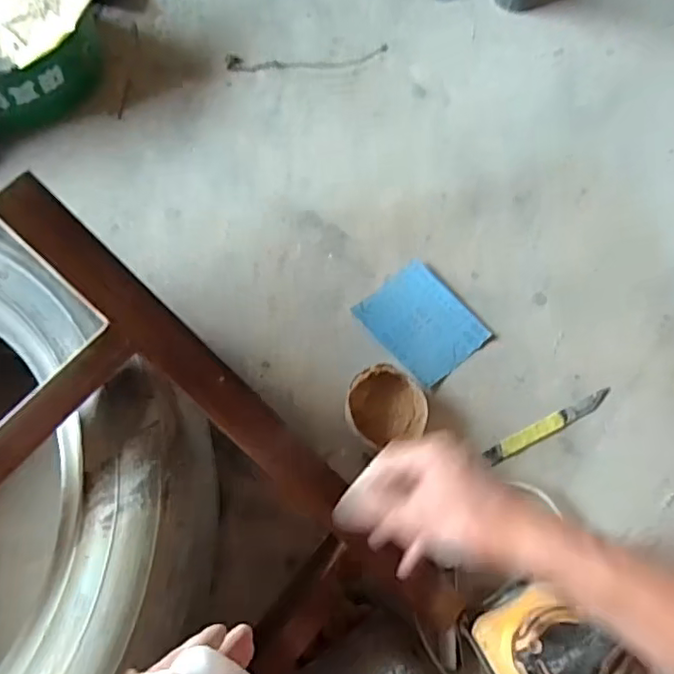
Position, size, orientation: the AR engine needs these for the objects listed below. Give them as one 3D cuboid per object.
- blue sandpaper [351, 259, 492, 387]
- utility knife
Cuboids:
[{"bbox_3d":[0.105,-0.019,0.742,0.113,0.008,0.137,-40,74,-15],"label":"blue sandpaper"},{"bbox_3d":[0.250,0.105,0.705,0.172,0.006,0.021,-25,71,-10],"label":"utility knife"}]

